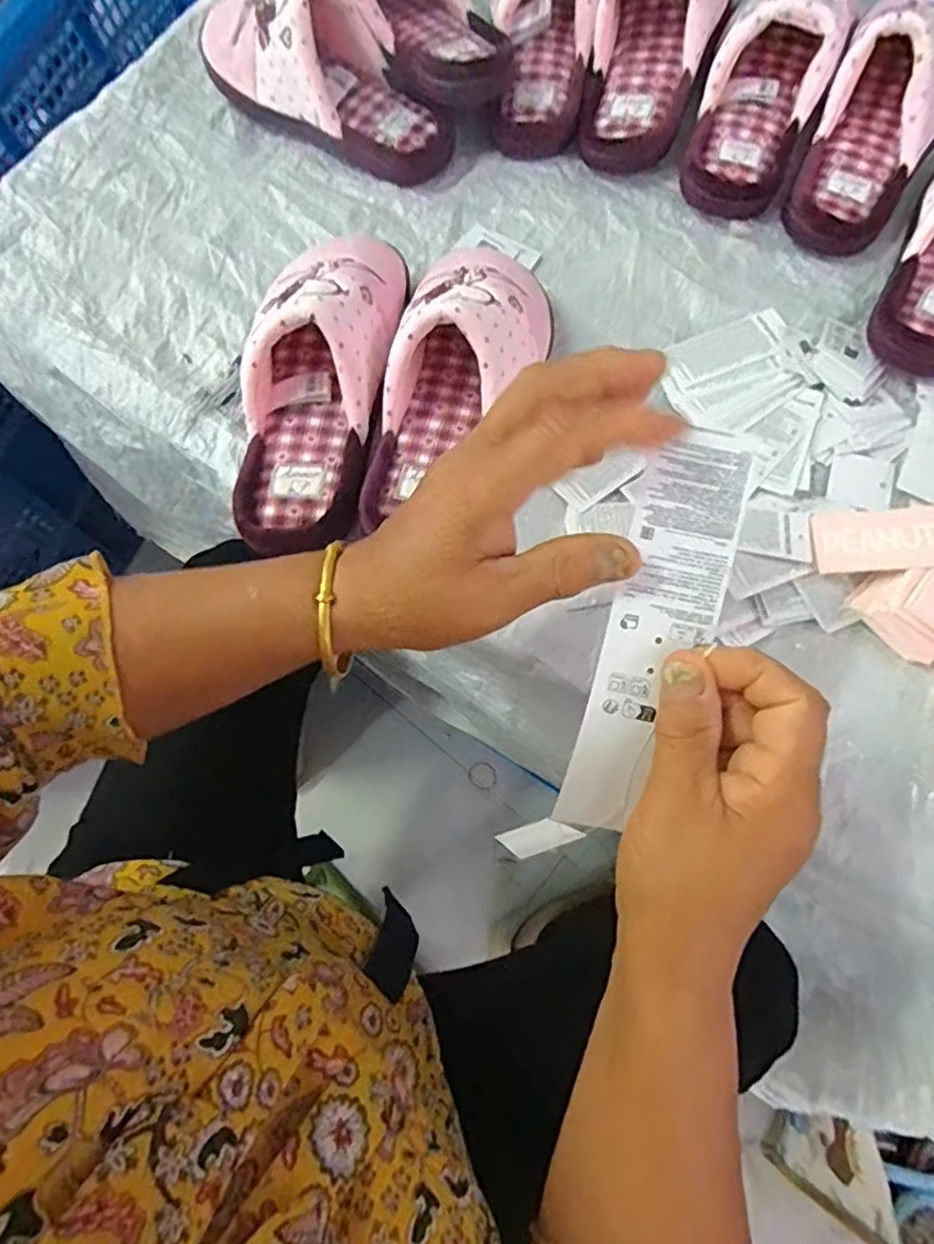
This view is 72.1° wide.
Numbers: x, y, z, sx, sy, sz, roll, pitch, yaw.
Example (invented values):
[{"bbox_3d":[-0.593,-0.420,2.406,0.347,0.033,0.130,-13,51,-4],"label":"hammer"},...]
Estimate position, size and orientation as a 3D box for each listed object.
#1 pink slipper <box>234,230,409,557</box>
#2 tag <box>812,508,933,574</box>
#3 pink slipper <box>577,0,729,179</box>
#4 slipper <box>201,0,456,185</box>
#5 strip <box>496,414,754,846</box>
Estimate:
[{"bbox_3d":[-0.094,-0.161,0.411,0.083,0.082,0.238,7,72,4],"label":"pink slipper"},{"bbox_3d":[0.268,-0.052,0.395,0.099,0.005,0.042,-3,63,15],"label":"tag"},{"bbox_3d":[0.151,-0.473,0.499,0.095,0.066,0.224,15,90,6],"label":"pink slipper"},{"bbox_3d":[-0.119,-0.443,0.512,0.236,0.076,0.084,27,74,10],"label":"slipper"},{"bbox_3d":[0.071,0.021,0.277,0.045,0.016,0.201,20,104,8],"label":"strip"}]

